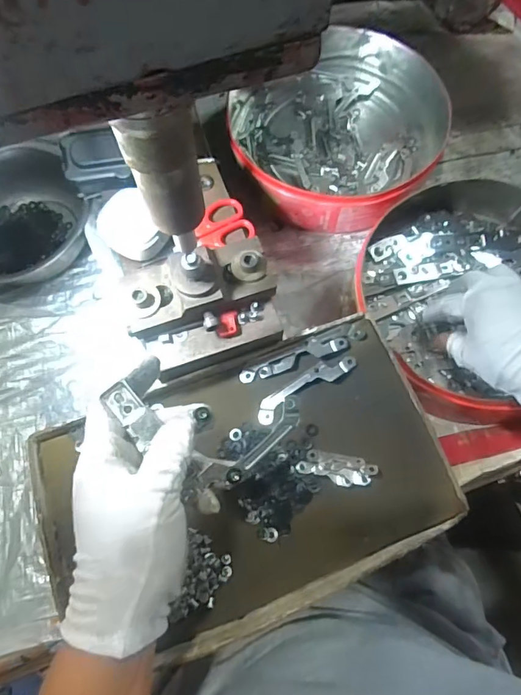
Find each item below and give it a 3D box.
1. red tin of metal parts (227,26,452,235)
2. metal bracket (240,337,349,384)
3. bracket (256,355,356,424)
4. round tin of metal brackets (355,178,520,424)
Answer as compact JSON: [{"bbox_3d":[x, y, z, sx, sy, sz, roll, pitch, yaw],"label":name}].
[{"bbox_3d":[0.097,-0.256,0.541,0.246,0.057,0.240,0,70,0],"label":"red tin of metal parts"},{"bbox_3d":[0.028,0.009,0.396,0.095,0.012,0.017,-18,73,-7],"label":"metal bracket"},{"bbox_3d":[0.038,0.032,0.388,0.095,0.005,0.019,-32,75,-11],"label":"bracket"},{"bbox_3d":[0.242,-0.070,0.475,0.281,0.054,0.240,-27,72,-10],"label":"round tin of metal brackets"}]

